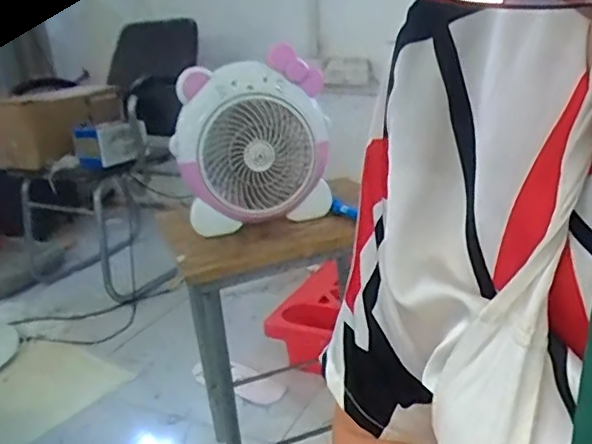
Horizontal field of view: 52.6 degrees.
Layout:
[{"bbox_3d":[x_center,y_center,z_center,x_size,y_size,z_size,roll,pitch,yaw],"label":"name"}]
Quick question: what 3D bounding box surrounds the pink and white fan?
[{"bbox_3d":[-0.076,-0.132,0.986,0.249,0.255,0.113,-13,21,-21],"label":"pink and white fan"}]

